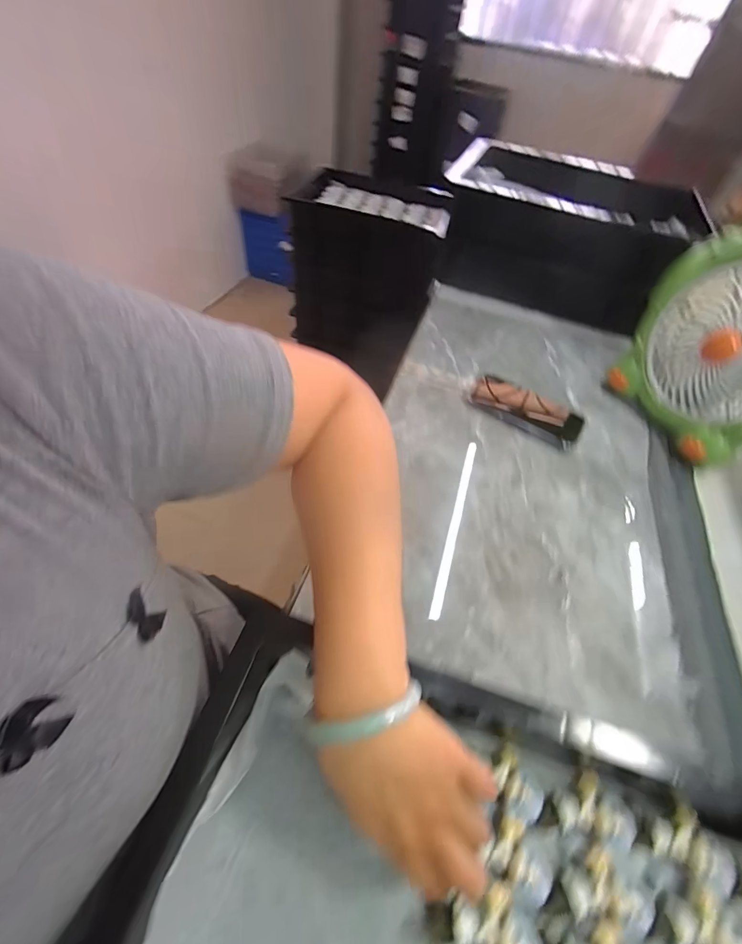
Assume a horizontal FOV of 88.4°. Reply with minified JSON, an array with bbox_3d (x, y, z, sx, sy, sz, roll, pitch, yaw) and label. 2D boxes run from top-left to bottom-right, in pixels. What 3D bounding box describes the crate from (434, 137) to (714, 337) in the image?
[{"bbox_3d":[0.360,-0.448,0.730,0.372,0.174,0.307,26,54,15],"label":"crate"}]

